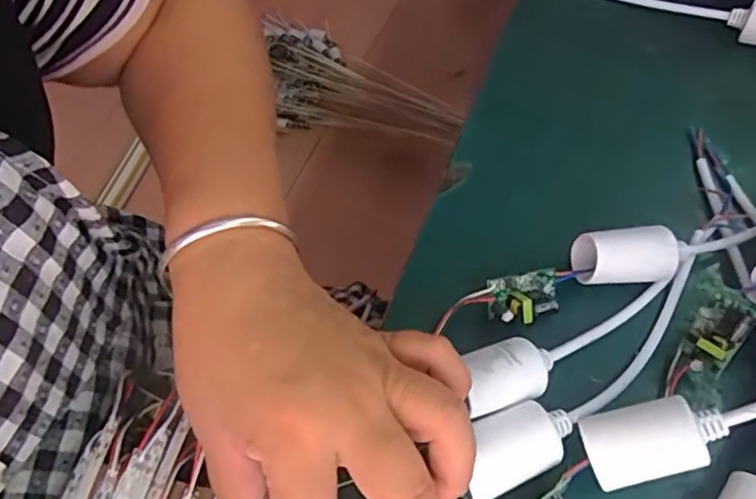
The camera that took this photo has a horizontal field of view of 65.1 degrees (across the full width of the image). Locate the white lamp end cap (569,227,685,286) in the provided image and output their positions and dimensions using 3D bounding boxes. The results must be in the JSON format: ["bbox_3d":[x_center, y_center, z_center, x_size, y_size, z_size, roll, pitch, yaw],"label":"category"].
[{"bbox_3d":[0.124,0.005,0.294,0.052,0.029,0.020,-2,58,0],"label":"white lamp end cap"}]

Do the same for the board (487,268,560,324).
[{"bbox_3d":[0.071,0.024,0.286,0.034,0.014,0.022,-12,59,-7],"label":"board"}]

